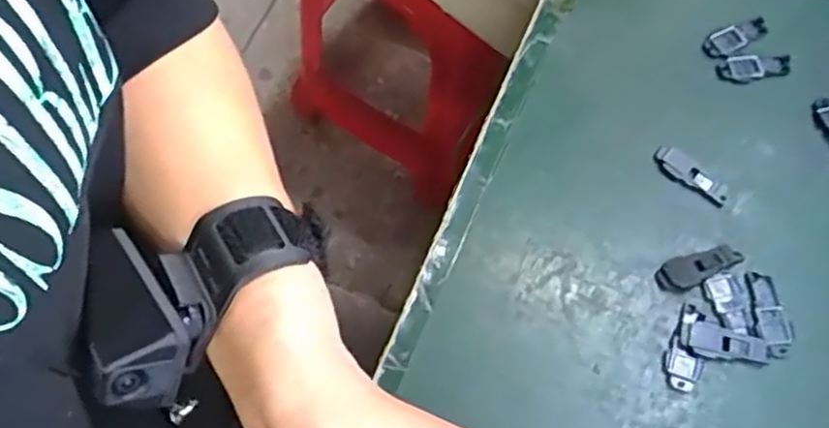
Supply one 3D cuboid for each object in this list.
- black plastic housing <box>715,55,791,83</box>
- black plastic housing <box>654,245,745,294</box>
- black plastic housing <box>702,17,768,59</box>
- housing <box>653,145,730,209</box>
[{"bbox_3d":[0.186,-0.080,0.387,0.042,0.004,0.014,-8,68,-7],"label":"black plastic housing"},{"bbox_3d":[0.135,0.025,0.338,0.043,0.004,0.015,-23,70,-12],"label":"black plastic housing"},{"bbox_3d":[0.179,-0.099,0.395,0.041,0.005,0.014,-28,71,-14],"label":"black plastic housing"},{"bbox_3d":[0.140,-0.019,0.358,0.041,0.004,0.014,39,70,13],"label":"housing"}]

